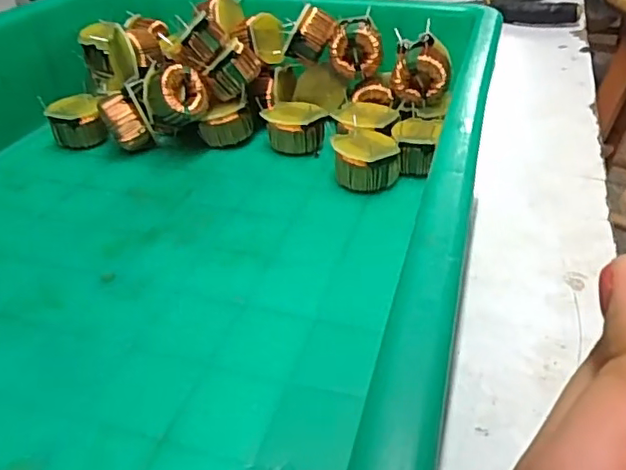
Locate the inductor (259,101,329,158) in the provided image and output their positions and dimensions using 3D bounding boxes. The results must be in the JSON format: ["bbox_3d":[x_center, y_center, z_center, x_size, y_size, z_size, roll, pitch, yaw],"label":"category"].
[{"bbox_3d":[-0.009,-0.055,0.287,0.031,0.022,0.028,3,36,5],"label":"inductor"}]

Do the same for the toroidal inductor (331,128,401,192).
[{"bbox_3d":[0.024,-0.032,0.255,0.028,0.020,0.026,-5,36,-7],"label":"toroidal inductor"}]

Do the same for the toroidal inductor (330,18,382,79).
[{"bbox_3d":[0.023,-0.093,0.293,0.025,0.031,0.017,5,36,8],"label":"toroidal inductor"}]

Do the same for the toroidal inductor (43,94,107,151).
[{"bbox_3d":[-0.123,-0.060,0.296,0.026,0.022,0.027,-12,37,-15],"label":"toroidal inductor"}]

